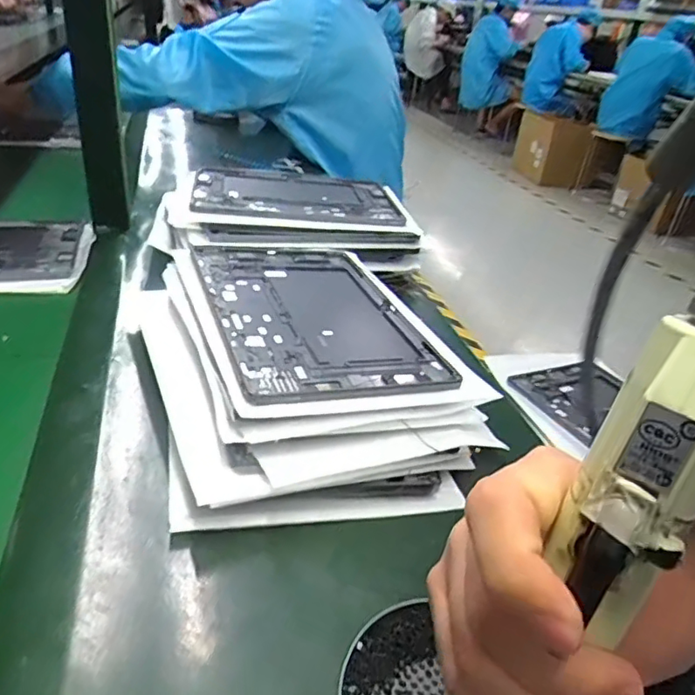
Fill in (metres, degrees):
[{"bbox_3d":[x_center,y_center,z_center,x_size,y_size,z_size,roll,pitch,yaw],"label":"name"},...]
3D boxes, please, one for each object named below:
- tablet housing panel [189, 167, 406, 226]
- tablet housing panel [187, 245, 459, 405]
[{"bbox_3d":[-0.065,-0.197,0.737,0.254,0.009,0.165,3,34,-10],"label":"tablet housing panel"},{"bbox_3d":[-0.033,-0.033,0.503,0.166,0.009,0.267,-1,32,-22],"label":"tablet housing panel"}]

